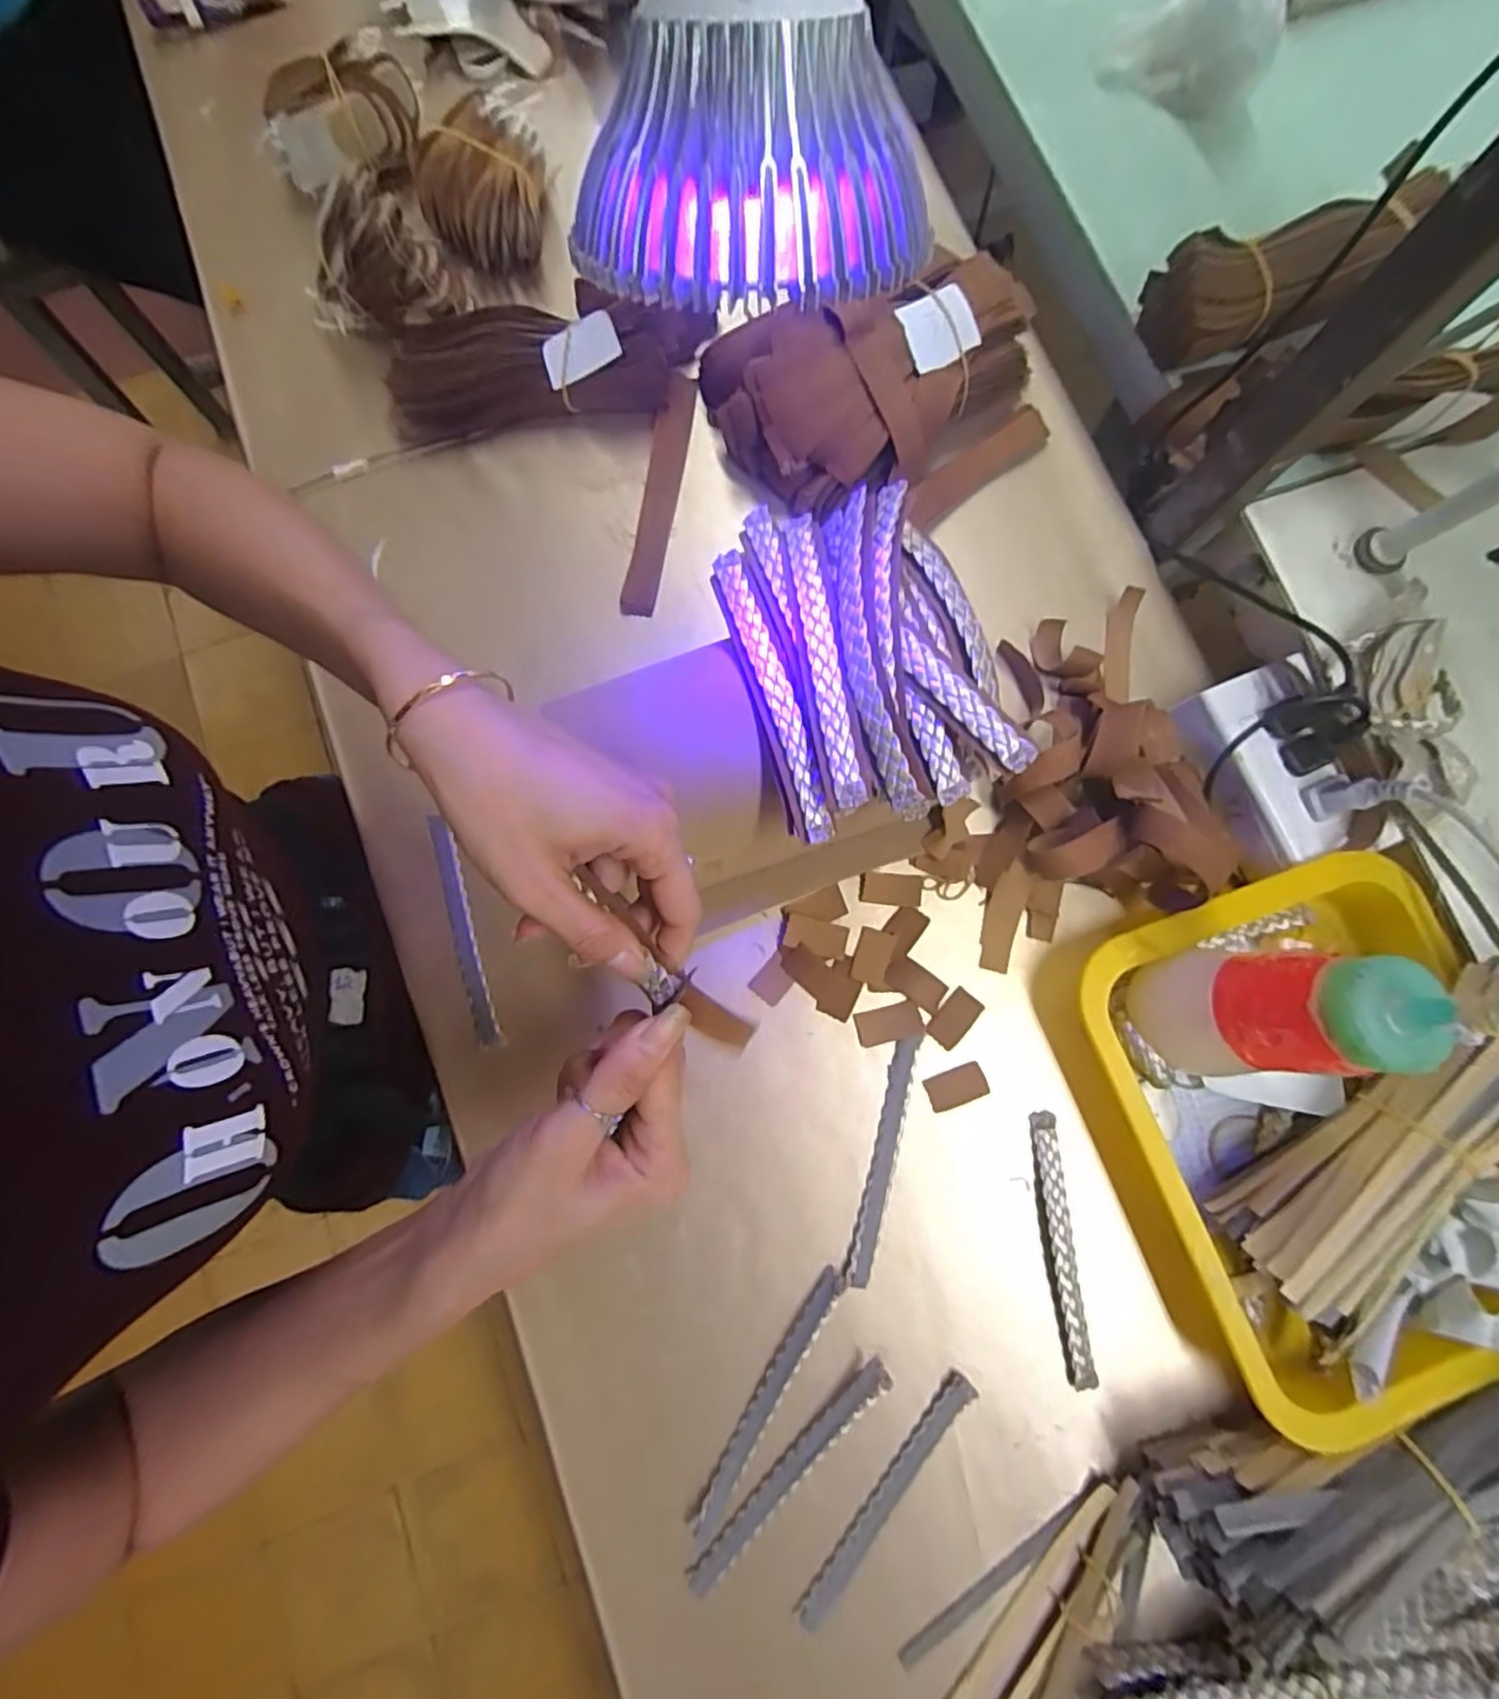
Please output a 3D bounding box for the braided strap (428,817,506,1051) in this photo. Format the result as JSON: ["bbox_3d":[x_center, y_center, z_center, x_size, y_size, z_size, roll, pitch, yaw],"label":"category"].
[{"bbox_3d":[-0.169,0.048,0.393,0.015,0.009,0.139,-17,82,-3],"label":"braided strap"}]

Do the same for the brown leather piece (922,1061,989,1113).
[{"bbox_3d":[0.119,0.136,0.381,0.035,0.004,0.019,-19,82,-3],"label":"brown leather piece"}]

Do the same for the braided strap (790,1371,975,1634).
[{"bbox_3d":[0.071,0.336,0.347,0.013,0.007,0.139,39,83,5],"label":"braided strap"}]

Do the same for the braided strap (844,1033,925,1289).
[{"bbox_3d":[0.075,0.171,0.372,0.013,0.004,0.135,16,82,2],"label":"braided strap"}]

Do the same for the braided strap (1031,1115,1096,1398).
[{"bbox_3d":[0.170,0.218,0.366,0.015,0.007,0.137,-5,82,-1],"label":"braided strap"}]

